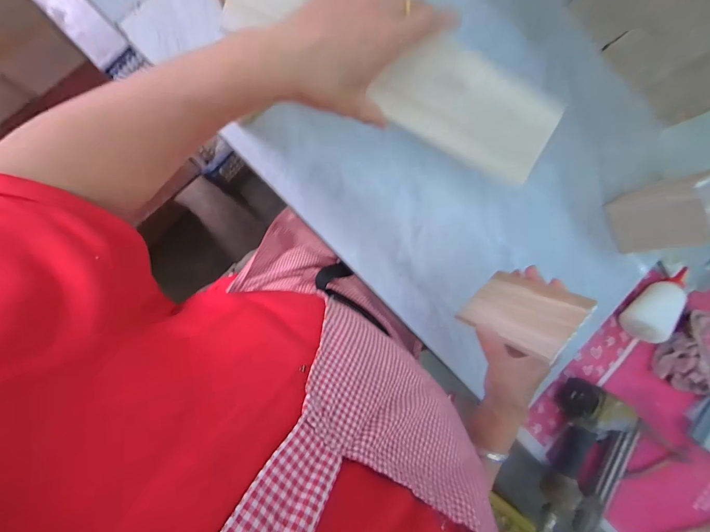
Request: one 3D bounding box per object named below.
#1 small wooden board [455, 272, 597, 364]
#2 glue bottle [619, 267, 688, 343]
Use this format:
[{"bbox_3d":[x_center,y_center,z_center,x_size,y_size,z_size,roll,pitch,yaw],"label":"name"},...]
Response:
[{"bbox_3d":[0.180,0.047,0.344,0.082,0.106,0.009,-44,129,-16],"label":"small wooden board"},{"bbox_3d":[0.509,0.055,0.524,0.052,0.049,0.150,35,86,-8],"label":"glue bottle"}]

